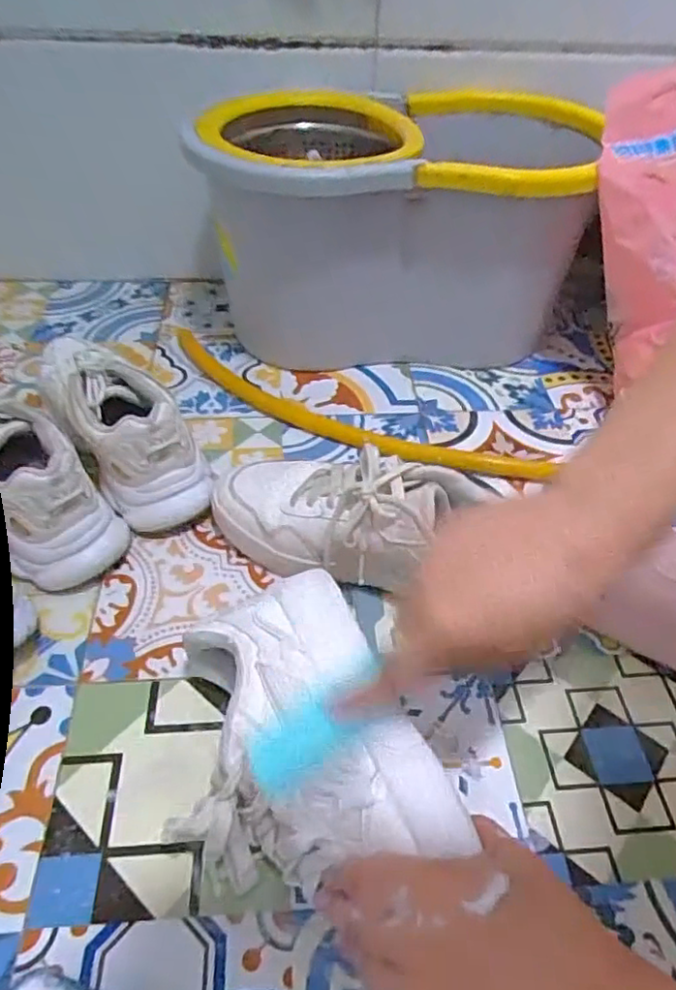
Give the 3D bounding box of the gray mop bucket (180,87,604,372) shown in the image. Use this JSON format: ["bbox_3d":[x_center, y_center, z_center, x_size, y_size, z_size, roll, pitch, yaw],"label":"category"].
[{"bbox_3d":[0.074,-0.276,0.734,0.410,0.268,0.238,-1,46,-3],"label":"gray mop bucket"}]

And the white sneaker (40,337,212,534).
[{"bbox_3d":[-0.212,-0.082,0.602,0.092,0.101,0.261,-27,52,-25],"label":"white sneaker"}]

